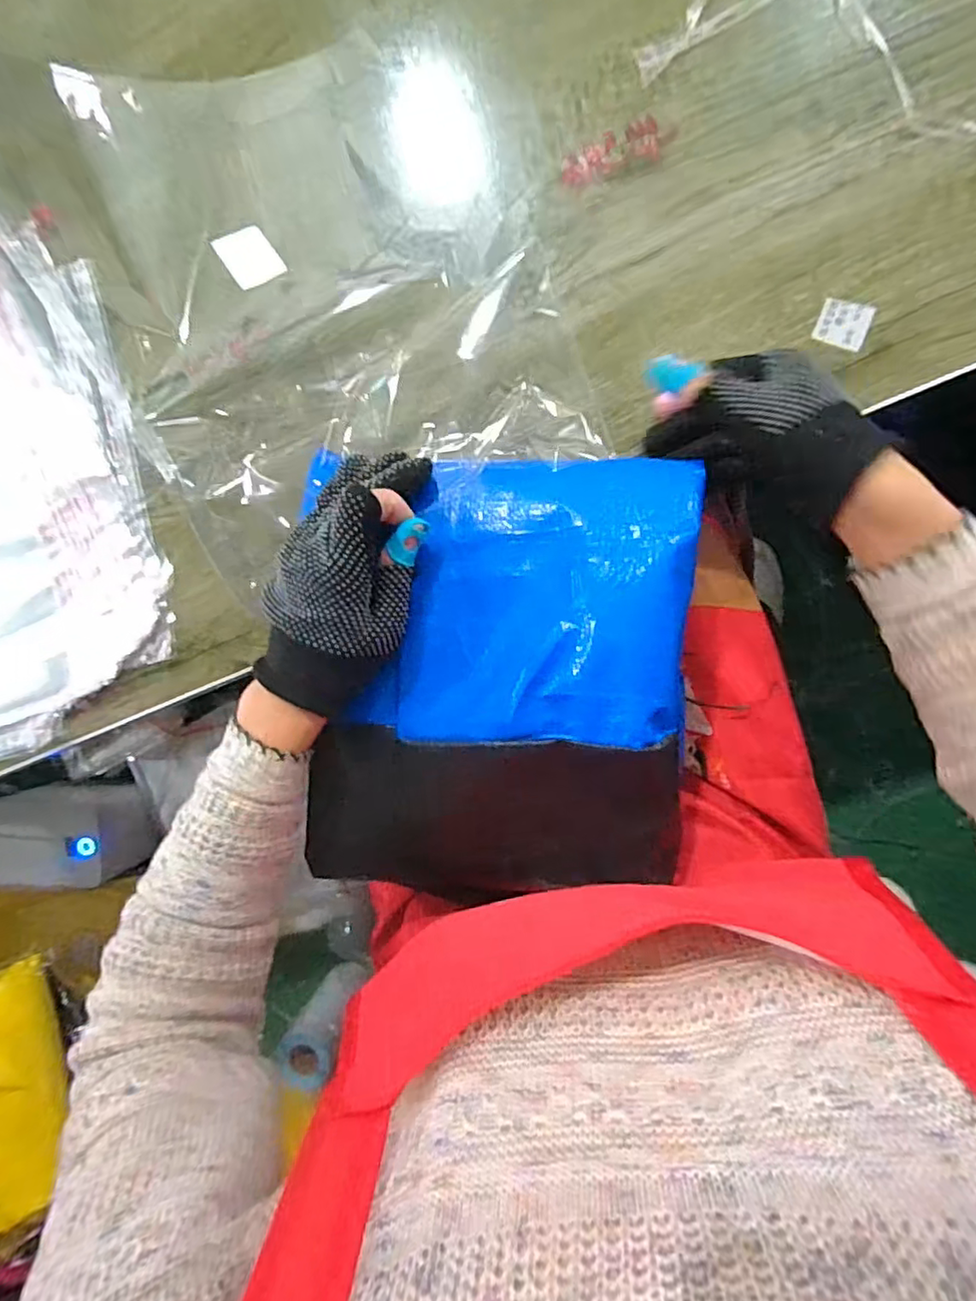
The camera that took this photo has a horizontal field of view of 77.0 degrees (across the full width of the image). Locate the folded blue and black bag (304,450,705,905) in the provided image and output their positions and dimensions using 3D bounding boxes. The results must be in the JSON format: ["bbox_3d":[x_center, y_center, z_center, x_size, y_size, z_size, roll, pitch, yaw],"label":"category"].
[{"bbox_3d":[0.005,0.016,0.353,0.210,0.039,0.256,3,92,8],"label":"folded blue and black bag"}]

